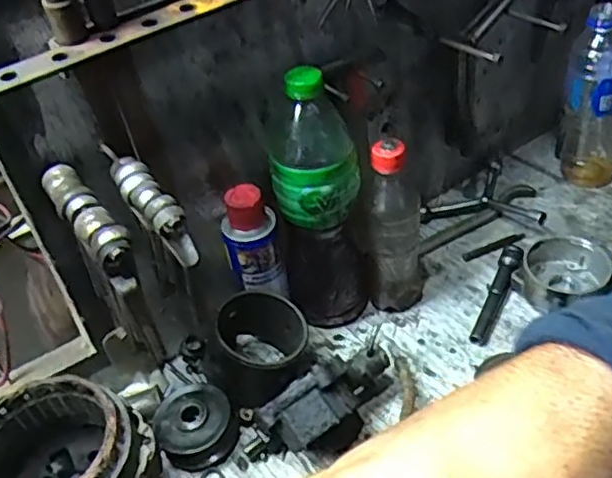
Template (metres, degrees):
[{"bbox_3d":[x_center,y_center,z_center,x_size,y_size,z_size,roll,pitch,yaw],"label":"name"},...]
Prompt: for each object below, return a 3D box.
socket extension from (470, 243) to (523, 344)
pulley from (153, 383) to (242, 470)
[{"bbox_3d":[0.196,0.056,0.663,0.022,0.026,0.123,14,45,24],"label":"socket extension"},{"bbox_3d":[-0.099,0.166,0.580,0.062,0.040,0.065,17,46,26],"label":"pulley"}]

